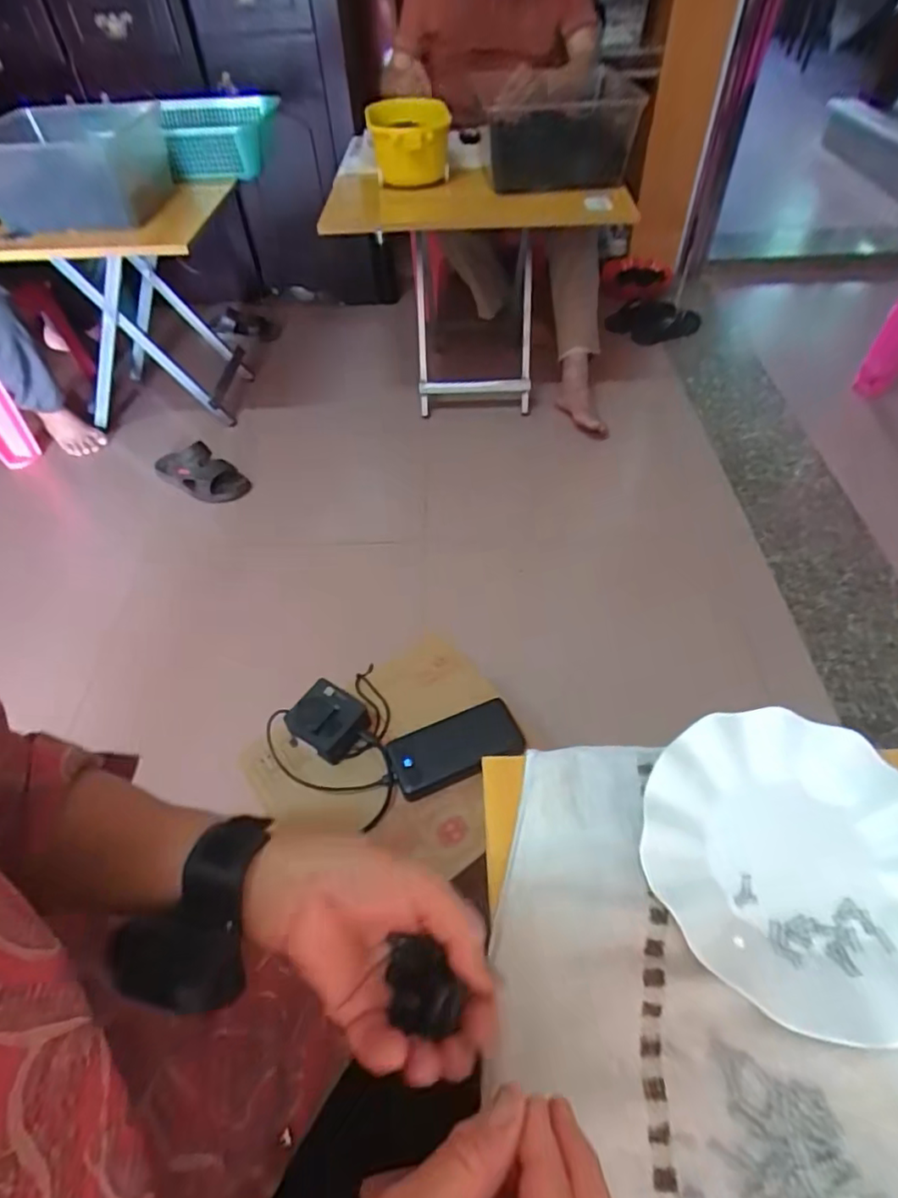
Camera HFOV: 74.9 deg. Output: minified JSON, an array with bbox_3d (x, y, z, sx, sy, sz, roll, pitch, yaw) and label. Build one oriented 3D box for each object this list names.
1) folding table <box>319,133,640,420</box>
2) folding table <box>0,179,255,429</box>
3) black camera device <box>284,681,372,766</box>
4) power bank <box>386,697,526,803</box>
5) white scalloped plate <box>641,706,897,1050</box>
[{"bbox_3d":[0.058,-0.805,1.525,0.621,0.558,0.652,-3,51,0],"label":"folding table"},{"bbox_3d":[-0.742,-0.654,1.406,0.555,0.527,0.505,3,51,5],"label":"folding table"},{"bbox_3d":[-0.149,0.147,0.719,0.082,0.051,0.078,33,59,26],"label":"black camera device"},{"bbox_3d":[0.008,0.177,0.700,0.155,0.020,0.076,-19,52,-13],"label":"power bank"},{"bbox_3d":[0.217,0.157,0.362,0.177,0.024,0.178,-1,51,2],"label":"white scalloped plate"}]

